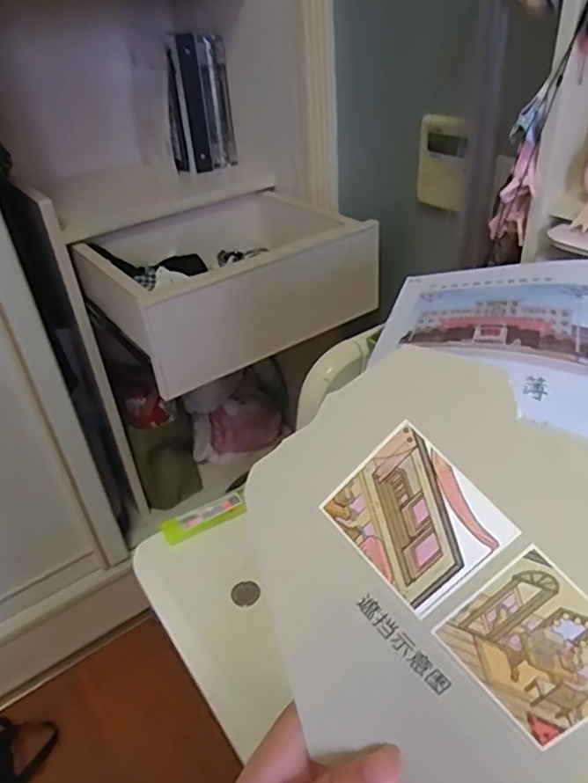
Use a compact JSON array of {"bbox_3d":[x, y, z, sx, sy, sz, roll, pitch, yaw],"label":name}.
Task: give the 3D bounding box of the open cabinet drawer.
[{"bbox_3d":[-0.101,-0.190,0.927,0.407,0.146,0.307,-25,39,-26],"label":"open cabinet drawer"}]

